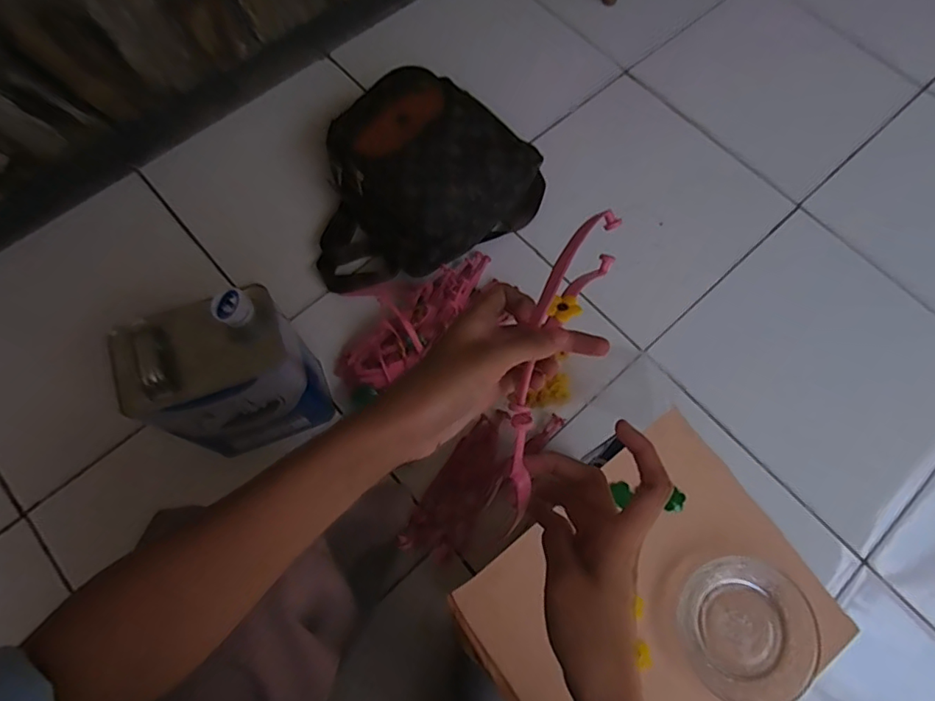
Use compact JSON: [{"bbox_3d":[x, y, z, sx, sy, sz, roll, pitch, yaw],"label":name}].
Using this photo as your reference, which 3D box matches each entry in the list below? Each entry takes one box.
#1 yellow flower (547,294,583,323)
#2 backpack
[{"bbox_3d":[0.060,-0.027,0.340,0.021,0.004,0.018,-23,74,-8],"label":"yellow flower"},{"bbox_3d":[-0.081,-0.235,0.812,0.271,0.159,0.291,32,72,10],"label":"backpack"}]

